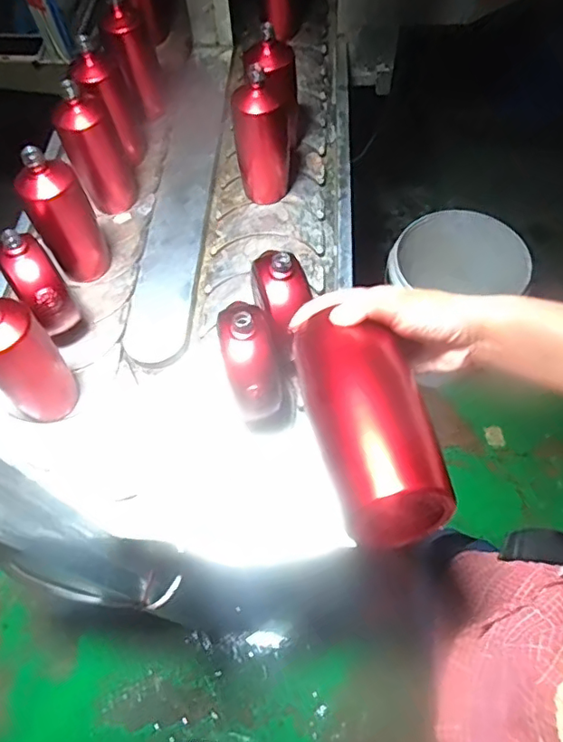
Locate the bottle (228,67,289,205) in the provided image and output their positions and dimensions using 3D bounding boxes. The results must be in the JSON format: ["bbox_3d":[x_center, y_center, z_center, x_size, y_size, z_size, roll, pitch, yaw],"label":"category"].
[{"bbox_3d":[-0.029,-0.358,0.844,0.084,0.184,0.068,-11,58,-2],"label":"bottle"}]

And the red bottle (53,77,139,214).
[{"bbox_3d":[-0.288,-0.351,0.855,0.086,0.197,0.082,-19,58,-7],"label":"red bottle"}]

